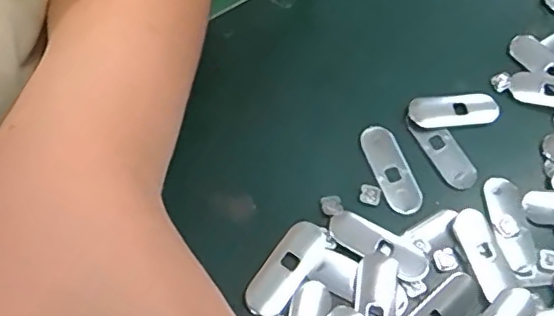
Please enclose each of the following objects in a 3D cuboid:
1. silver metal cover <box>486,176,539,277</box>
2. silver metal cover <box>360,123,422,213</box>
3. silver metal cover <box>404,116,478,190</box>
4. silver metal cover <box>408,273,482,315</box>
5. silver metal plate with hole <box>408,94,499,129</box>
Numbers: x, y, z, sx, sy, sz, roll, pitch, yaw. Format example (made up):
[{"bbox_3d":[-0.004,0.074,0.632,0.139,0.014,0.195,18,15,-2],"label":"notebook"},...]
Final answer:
[{"bbox_3d":[0.119,0.034,0.301,0.017,0.004,0.052,-3,66,-10],"label":"silver metal cover"},{"bbox_3d":[0.060,0.005,0.309,0.020,0.004,0.050,-16,69,-15],"label":"silver metal cover"},{"bbox_3d":[0.089,-0.004,0.318,0.019,0.005,0.047,-25,72,-19],"label":"silver metal cover"},{"bbox_3d":[0.075,0.074,0.277,0.048,0.005,0.018,-36,75,-22],"label":"silver metal cover"},{"bbox_3d":[0.098,-0.027,0.329,0.051,0.004,0.020,-3,66,-10],"label":"silver metal plate with hole"}]

